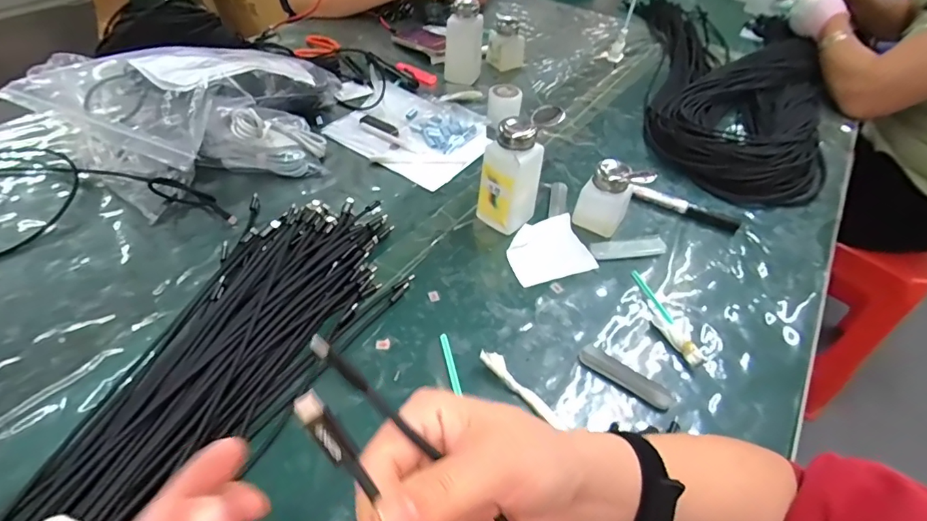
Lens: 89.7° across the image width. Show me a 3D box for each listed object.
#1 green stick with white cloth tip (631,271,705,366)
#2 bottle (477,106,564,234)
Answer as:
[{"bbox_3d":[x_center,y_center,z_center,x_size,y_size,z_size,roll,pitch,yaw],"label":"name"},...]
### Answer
[{"bbox_3d":[0.201,0.054,0.467,0.018,0.013,0.114,-5,45,-9],"label":"green stick with white cloth tip"},{"bbox_3d":[0.059,-0.099,0.520,0.050,0.135,0.064,36,53,28],"label":"bottle"}]

